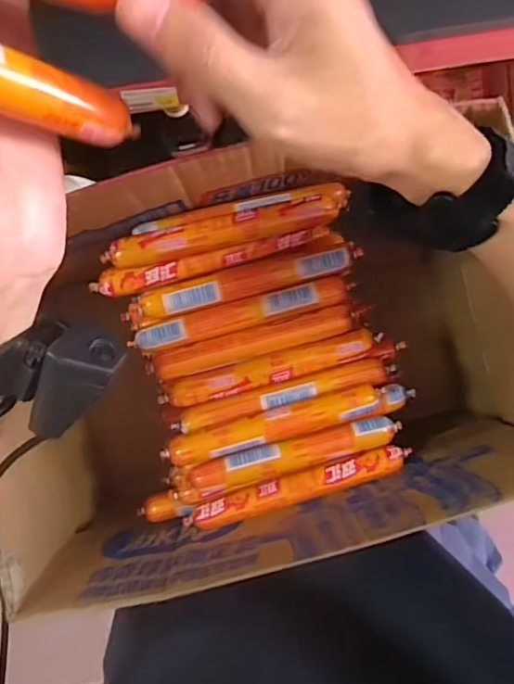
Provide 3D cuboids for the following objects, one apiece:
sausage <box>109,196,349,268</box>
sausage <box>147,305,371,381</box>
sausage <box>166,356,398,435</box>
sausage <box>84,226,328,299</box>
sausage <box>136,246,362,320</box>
[{"bbox_3d":[-0.021,-0.075,0.372,0.163,0.017,0.020,-13,96,1],"label":"sausage"},{"bbox_3d":[0.001,-0.001,0.394,0.160,0.020,0.020,-14,96,1],"label":"sausage"},{"bbox_3d":[0.021,0.038,0.391,0.161,0.020,0.017,-13,96,1],"label":"sausage"},{"bbox_3d":[-0.031,-0.057,0.388,0.168,0.019,0.018,-13,96,1],"label":"sausage"},{"bbox_3d":[-0.006,-0.043,0.389,0.162,0.018,0.019,-15,96,1],"label":"sausage"}]

